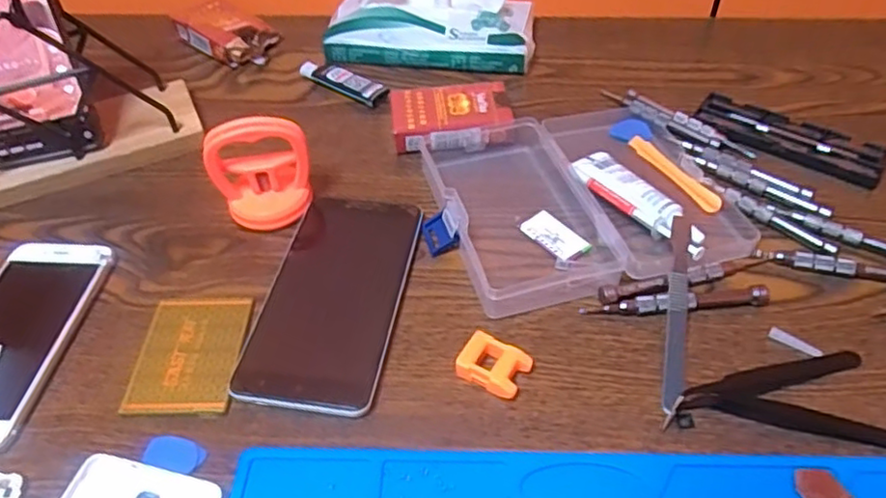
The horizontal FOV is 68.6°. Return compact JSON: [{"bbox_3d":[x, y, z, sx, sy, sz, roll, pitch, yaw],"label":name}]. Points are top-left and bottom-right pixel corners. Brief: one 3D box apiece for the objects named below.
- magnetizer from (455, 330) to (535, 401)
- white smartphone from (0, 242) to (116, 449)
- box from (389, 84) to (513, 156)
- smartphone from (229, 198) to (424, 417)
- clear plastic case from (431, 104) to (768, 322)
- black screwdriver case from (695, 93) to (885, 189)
[{"bbox_3d":[0.027,0.062,0.341,0.034,0.013,0.027,22,52,21],"label":"magnetizer"},{"bbox_3d":[-0.243,0.047,0.367,0.067,0.010,0.132,2,47,4],"label":"white smartphone"},{"bbox_3d":[0.005,-0.095,0.482,0.084,0.025,0.055,-5,47,-3],"label":"box"},{"bbox_3d":[-0.063,0.025,0.379,0.076,0.011,0.149,7,47,8],"label":"smartphone"},{"bbox_3d":[0.089,-0.041,0.427,0.177,0.023,0.159,-11,48,-9],"label":"clear plastic case"},{"bbox_3d":[0.246,-0.080,0.465,0.124,0.012,0.049,23,52,22],"label":"black screwdriver case"}]

